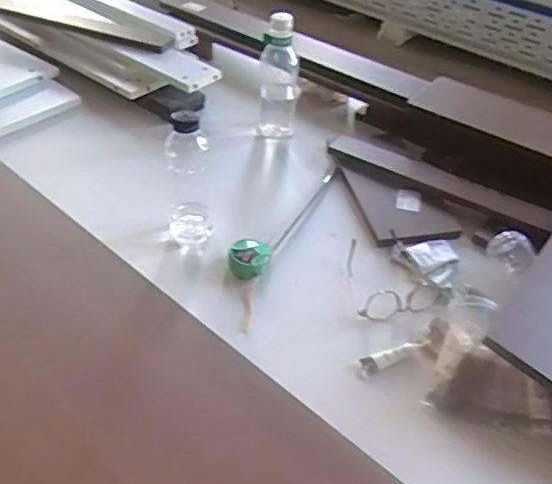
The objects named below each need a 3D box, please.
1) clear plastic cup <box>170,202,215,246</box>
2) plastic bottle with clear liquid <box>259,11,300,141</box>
[{"bbox_3d":[-0.142,-0.030,0.938,0.058,0.048,0.058,2,42,-2],"label":"clear plastic cup"},{"bbox_3d":[0.007,-0.338,1.138,0.080,0.225,0.084,4,42,0],"label":"plastic bottle with clear liquid"}]

